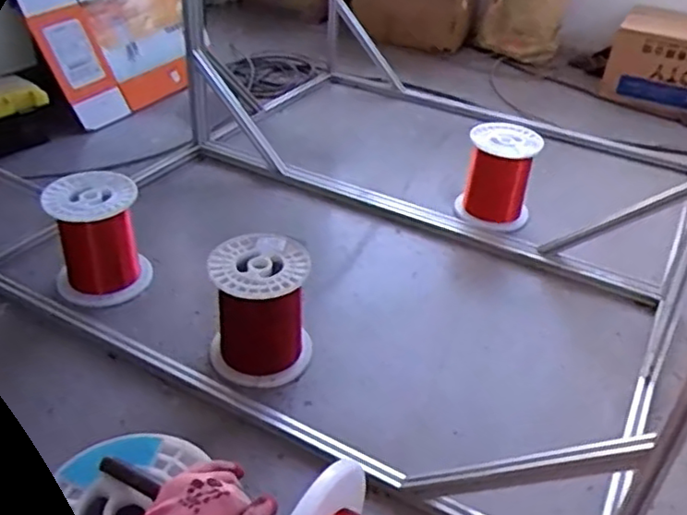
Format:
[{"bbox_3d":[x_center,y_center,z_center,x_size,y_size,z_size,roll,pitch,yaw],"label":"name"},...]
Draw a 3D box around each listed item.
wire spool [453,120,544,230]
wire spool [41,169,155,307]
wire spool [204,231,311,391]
[{"bbox_3d":[0.461,-0.258,1.924,0.208,0.252,0.236,16,37,16],"label":"wire spool"},{"bbox_3d":[-0.582,-0.037,1.566,0.211,0.266,0.204,-10,38,-20],"label":"wire spool"},{"bbox_3d":[-0.168,0.107,1.340,0.202,0.248,0.205,3,35,-2],"label":"wire spool"}]

